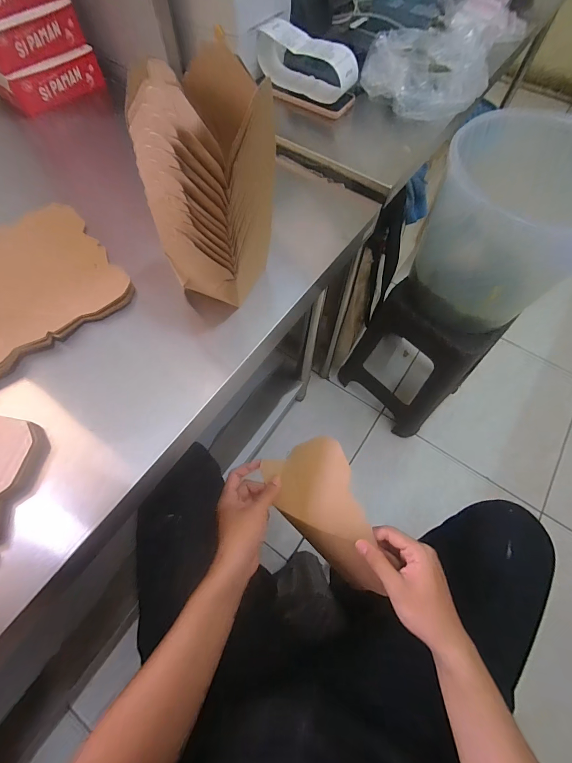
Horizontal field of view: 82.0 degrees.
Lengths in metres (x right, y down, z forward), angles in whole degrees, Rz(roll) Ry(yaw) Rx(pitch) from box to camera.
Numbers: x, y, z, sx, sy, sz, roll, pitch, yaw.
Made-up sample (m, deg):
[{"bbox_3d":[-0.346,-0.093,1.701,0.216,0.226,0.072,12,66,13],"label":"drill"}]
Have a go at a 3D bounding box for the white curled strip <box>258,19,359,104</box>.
[{"bbox_3d":[0.040,-0.590,0.617,0.196,0.084,0.073,33,68,14],"label":"white curled strip"}]

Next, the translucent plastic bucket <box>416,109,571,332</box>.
[{"bbox_3d":[0.470,-0.331,0.713,0.317,0.287,0.295,0,64,-1],"label":"translucent plastic bucket"}]

